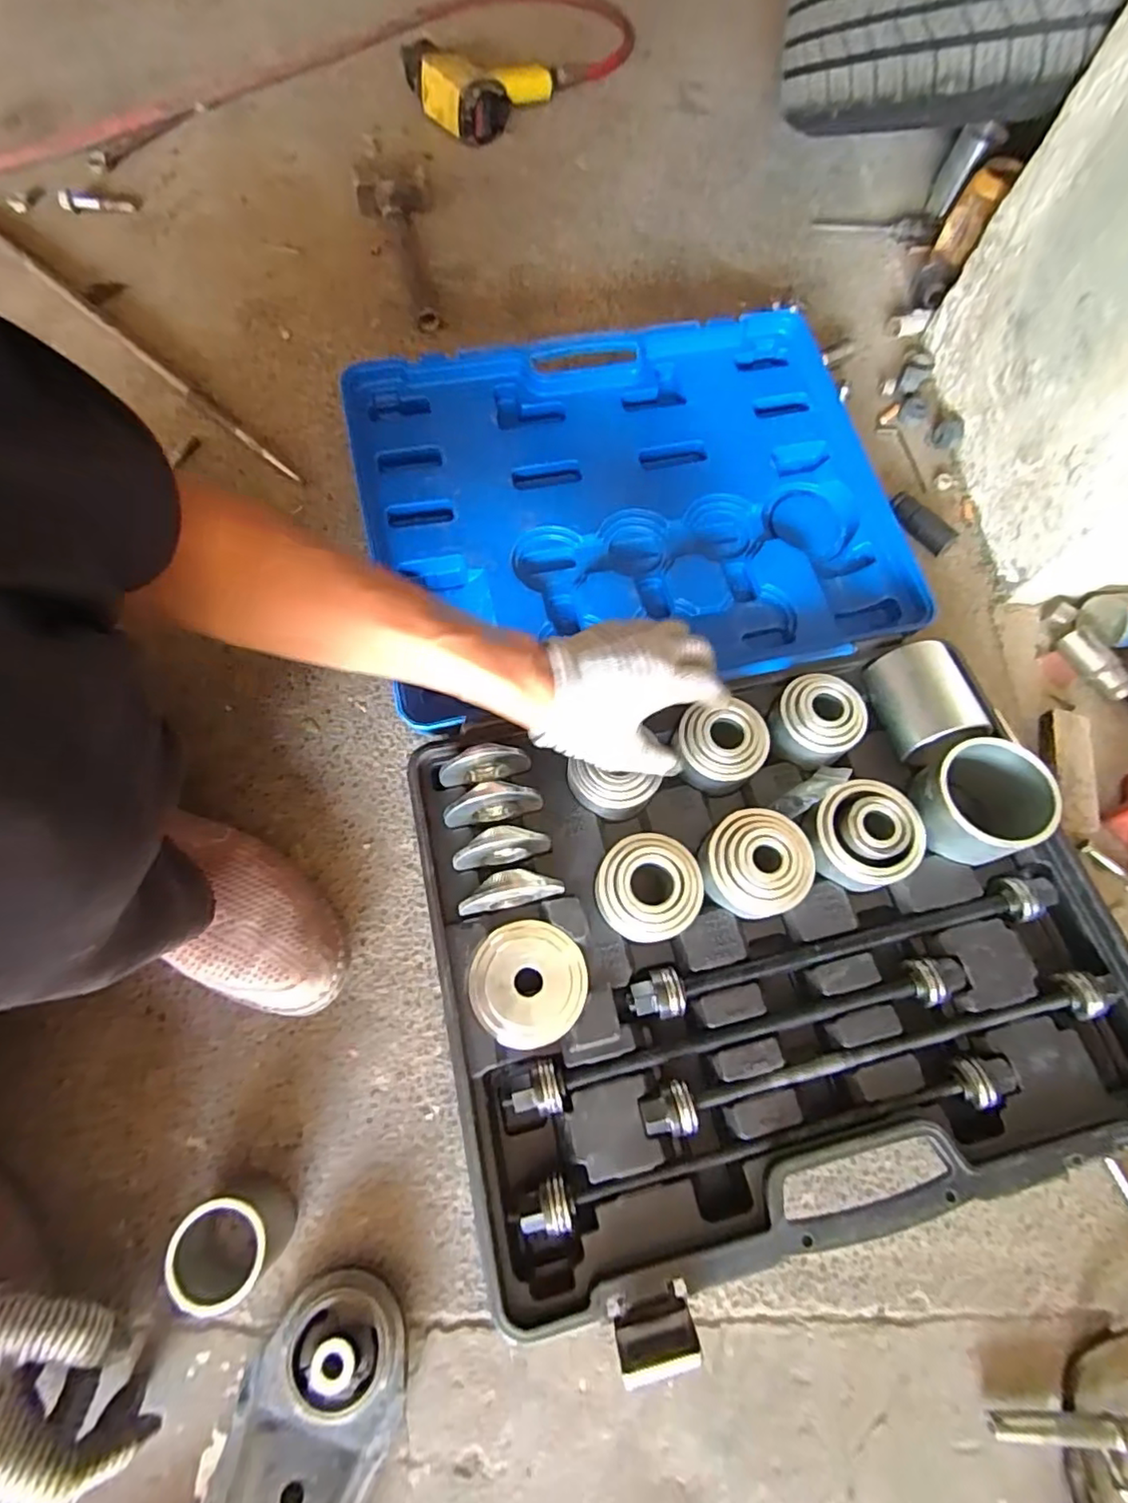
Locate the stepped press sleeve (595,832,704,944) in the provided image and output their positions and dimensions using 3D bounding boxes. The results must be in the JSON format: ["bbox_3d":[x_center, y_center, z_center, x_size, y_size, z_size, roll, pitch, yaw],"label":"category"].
[{"bbox_3d":[0.063,0.102,0.465,0.077,0.037,0.079,8,68,3],"label":"stepped press sleeve"}]

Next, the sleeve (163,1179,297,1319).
[{"bbox_3d":[-0.212,0.314,0.398,0.057,0.059,0.060,37,72,11],"label":"sleeve"}]

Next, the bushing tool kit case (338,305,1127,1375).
[{"bbox_3d":[0.114,-0.049,0.537,0.508,0.076,0.834,-11,70,-8],"label":"bushing tool kit case"}]

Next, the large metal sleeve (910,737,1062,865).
[{"bbox_3d":[0.325,0.038,0.482,0.084,0.060,0.083,1,68,-4],"label":"large metal sleeve"}]

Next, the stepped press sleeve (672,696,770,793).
[{"bbox_3d":[0.128,0.000,0.508,0.074,0.057,0.064,-3,71,-3],"label":"stepped press sleeve"}]

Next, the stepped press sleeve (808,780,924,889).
[{"bbox_3d":[0.231,0.063,0.481,0.081,0.044,0.081,9,68,4],"label":"stepped press sleeve"}]

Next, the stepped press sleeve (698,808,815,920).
[{"bbox_3d":[0.149,0.087,0.476,0.076,0.054,0.077,1,68,-4],"label":"stepped press sleeve"}]

